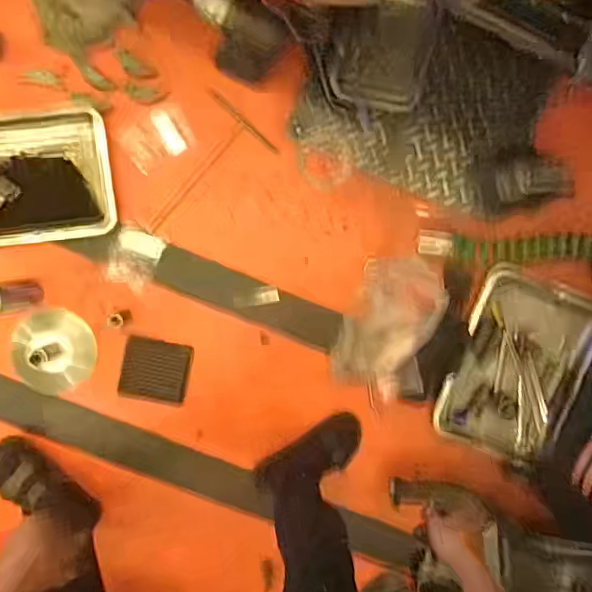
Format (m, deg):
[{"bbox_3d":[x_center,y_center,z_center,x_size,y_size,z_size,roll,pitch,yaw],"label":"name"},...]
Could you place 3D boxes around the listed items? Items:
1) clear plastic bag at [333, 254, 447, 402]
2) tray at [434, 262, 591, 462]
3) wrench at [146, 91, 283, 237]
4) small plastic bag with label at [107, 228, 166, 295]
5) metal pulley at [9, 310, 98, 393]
[{"bbox_3d":[0.192,0.066,1.172,0.165,0.117,0.293,18,92,-3],"label":"clear plastic bag"},{"bbox_3d":[0.489,0.158,1.235,0.282,0.041,0.388,20,96,-5],"label":"tray"},{"bbox_3d":[-0.209,-0.263,1.169,0.306,0.015,0.170,-44,97,3],"label":"wrench"},{"bbox_3d":[-0.338,-0.076,1.179,0.090,0.017,0.126,22,96,-5],"label":"small plastic bag with label"},{"bbox_3d":[-0.511,0.127,1.171,0.163,0.117,0.168,0,93,-2],"label":"metal pulley"}]

